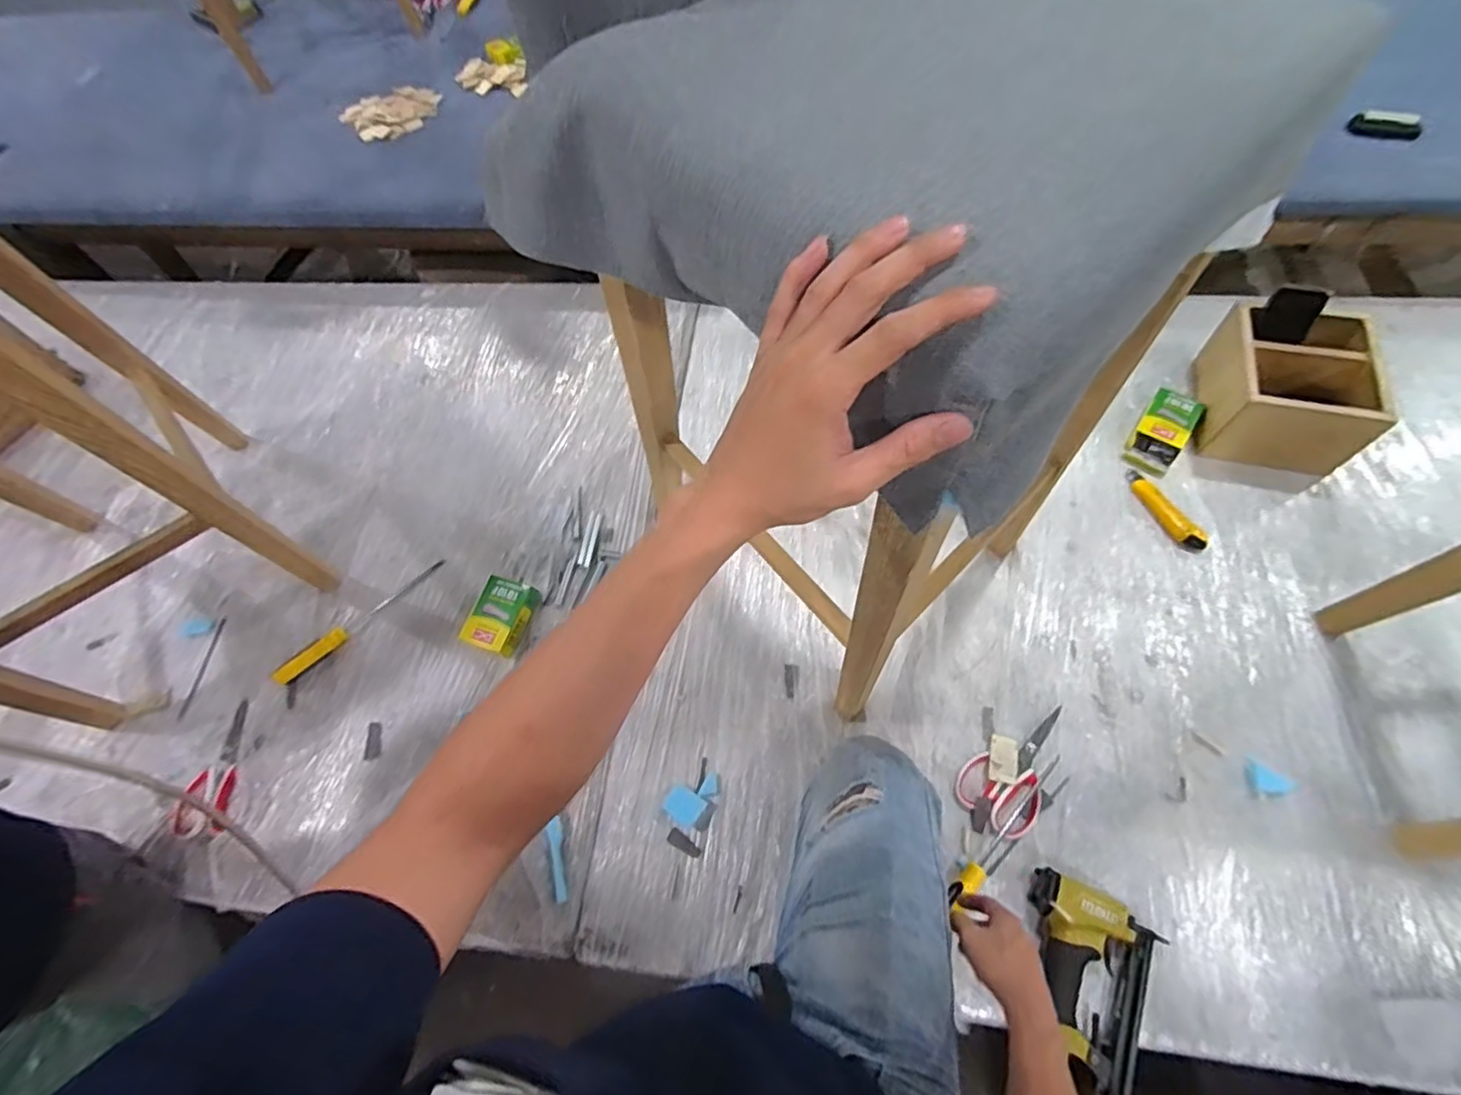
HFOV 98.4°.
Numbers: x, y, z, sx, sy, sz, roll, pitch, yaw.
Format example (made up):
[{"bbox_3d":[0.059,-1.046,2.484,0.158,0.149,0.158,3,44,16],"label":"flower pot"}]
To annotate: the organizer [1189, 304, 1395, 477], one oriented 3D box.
[{"bbox_3d":[0.896,-0.251,1.020,0.206,0.131,0.241,12,64,10],"label":"organizer"}]

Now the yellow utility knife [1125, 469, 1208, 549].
[{"bbox_3d":[0.688,-0.062,1.003,0.036,0.018,0.157,-23,63,-8],"label":"yellow utility knife"}]

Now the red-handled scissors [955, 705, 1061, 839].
[{"bbox_3d":[0.383,0.284,0.830,0.101,0.010,0.183,39,71,21],"label":"red-handled scissors"}]

